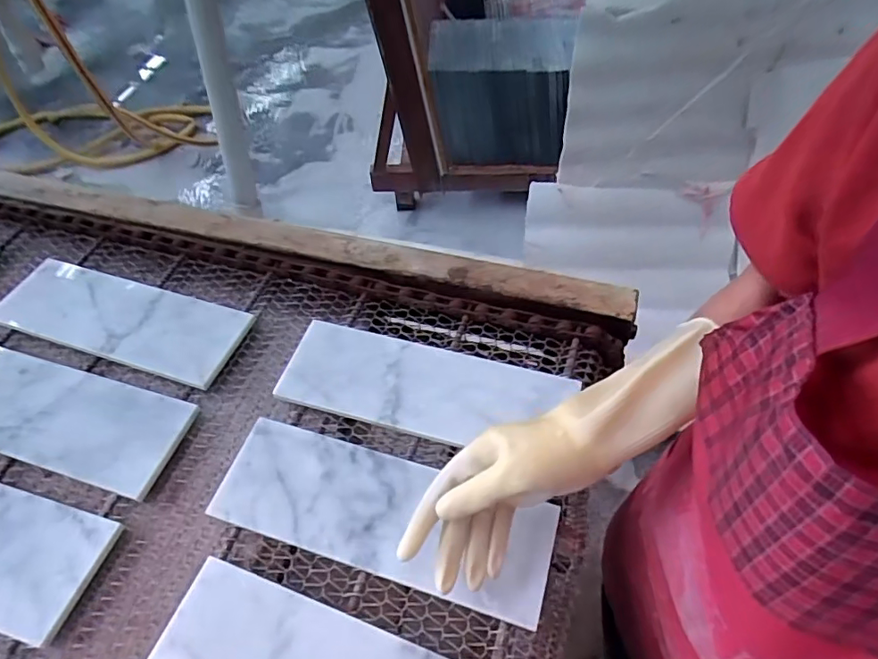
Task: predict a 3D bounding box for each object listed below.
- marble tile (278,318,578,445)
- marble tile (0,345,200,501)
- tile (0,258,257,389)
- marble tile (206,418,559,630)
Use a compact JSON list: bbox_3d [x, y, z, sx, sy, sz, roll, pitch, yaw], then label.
[{"bbox_3d":[-0.017,0.057,0.586,0.294,0.013,0.114,13,52,12],"label":"marble tile"},{"bbox_3d":[-0.424,0.083,0.590,0.329,0.016,0.115,13,55,13],"label":"marble tile"},{"bbox_3d":[-0.397,-0.019,0.672,0.333,0.018,0.110,15,54,15],"label":"tile"},{"bbox_3d":[-0.053,0.167,0.507,0.309,0.018,0.104,12,56,14],"label":"marble tile"}]

